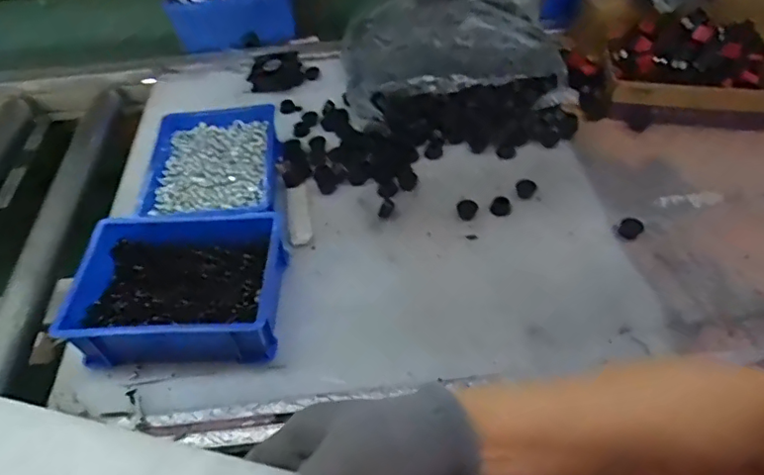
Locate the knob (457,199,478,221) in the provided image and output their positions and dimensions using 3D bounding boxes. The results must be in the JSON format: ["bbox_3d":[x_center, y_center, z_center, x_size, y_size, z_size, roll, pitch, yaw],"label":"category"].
[{"bbox_3d":[0.098,-0.032,0.639,0.023,0.008,0.026,9,50,12],"label":"knob"}]

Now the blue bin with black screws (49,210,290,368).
[{"bbox_3d":[-0.201,0.048,0.561,0.197,0.057,0.157,-1,48,3],"label":"blue bin with black screws"}]

